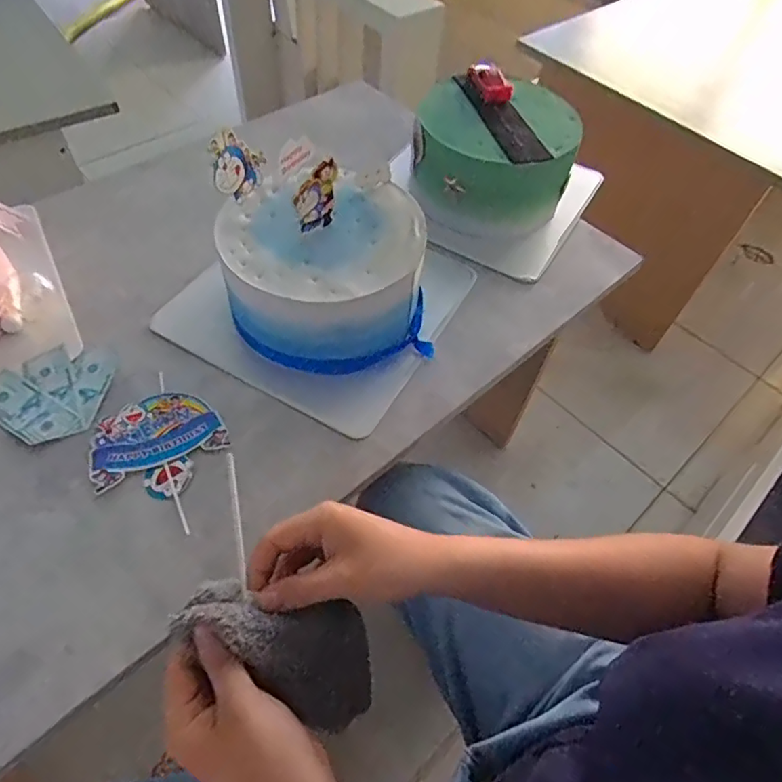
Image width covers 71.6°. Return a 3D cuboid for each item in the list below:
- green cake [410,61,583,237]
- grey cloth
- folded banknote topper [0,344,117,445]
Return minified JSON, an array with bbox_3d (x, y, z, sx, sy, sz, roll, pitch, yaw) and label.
[{"bbox_3d":[0.125,-0.295,0.666,0.185,0.121,0.159,9,55,3],"label":"green cake"},{"bbox_3d":[-0.058,0.141,0.306,0.121,0.023,0.060,37,55,-21],"label":"grey cloth"},{"bbox_3d":[-0.326,0.000,0.510,0.107,0.004,0.102,6,57,0],"label":"folded banknote topper"}]

